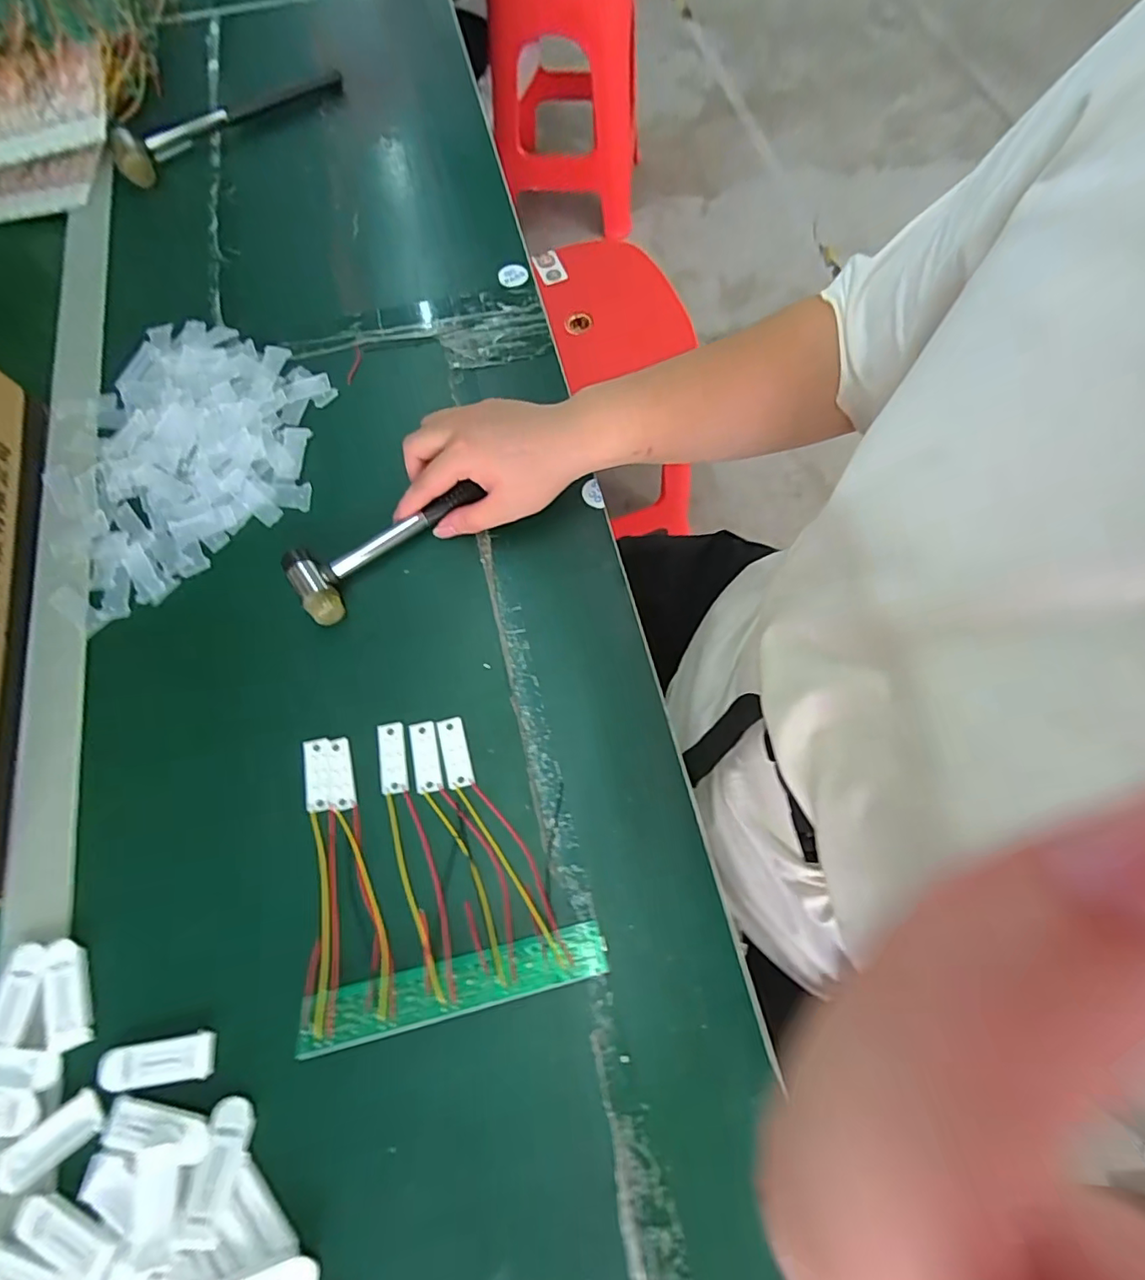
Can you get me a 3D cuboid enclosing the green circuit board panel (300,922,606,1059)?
[{"bbox_3d":[-0.067,0.197,0.321,0.173,0.004,0.030,-13,38,-4],"label":"green circuit board panel"}]

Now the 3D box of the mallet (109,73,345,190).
[{"bbox_3d":[-0.368,-0.564,0.606,0.258,0.036,0.064,-35,74,-12],"label":"mallet"}]

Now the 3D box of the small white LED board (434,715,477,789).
[{"bbox_3d":[-0.079,0.075,0.377,0.018,0.004,0.047,-15,71,-5],"label":"small white LED board"}]

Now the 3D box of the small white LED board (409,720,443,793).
[{"bbox_3d":[-0.099,0.078,0.377,0.018,0.004,0.046,-11,70,-4],"label":"small white LED board"}]

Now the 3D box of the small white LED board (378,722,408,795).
[{"bbox_3d":[-0.122,0.079,0.378,0.018,0.004,0.047,-10,70,-3],"label":"small white LED board"}]

